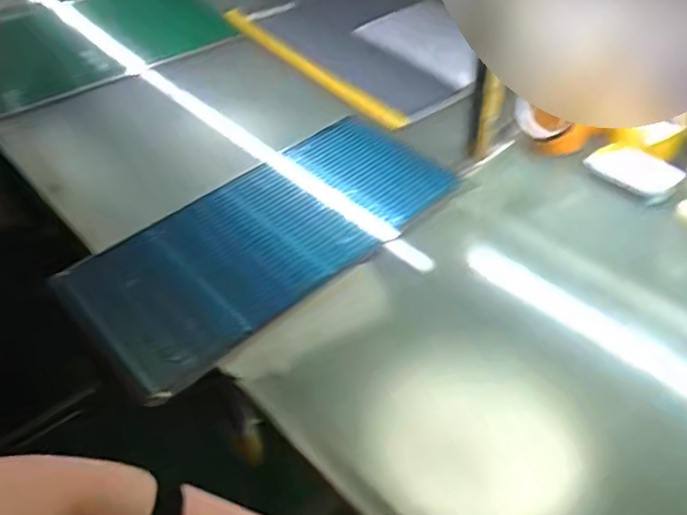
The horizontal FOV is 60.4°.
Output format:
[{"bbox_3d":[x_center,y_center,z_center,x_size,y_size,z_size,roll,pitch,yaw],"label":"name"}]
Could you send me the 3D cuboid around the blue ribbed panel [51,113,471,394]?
[{"bbox_3d":[-0.095,-0.035,0.797,0.505,0.024,0.248,-35,57,-25],"label":"blue ribbed panel"}]

